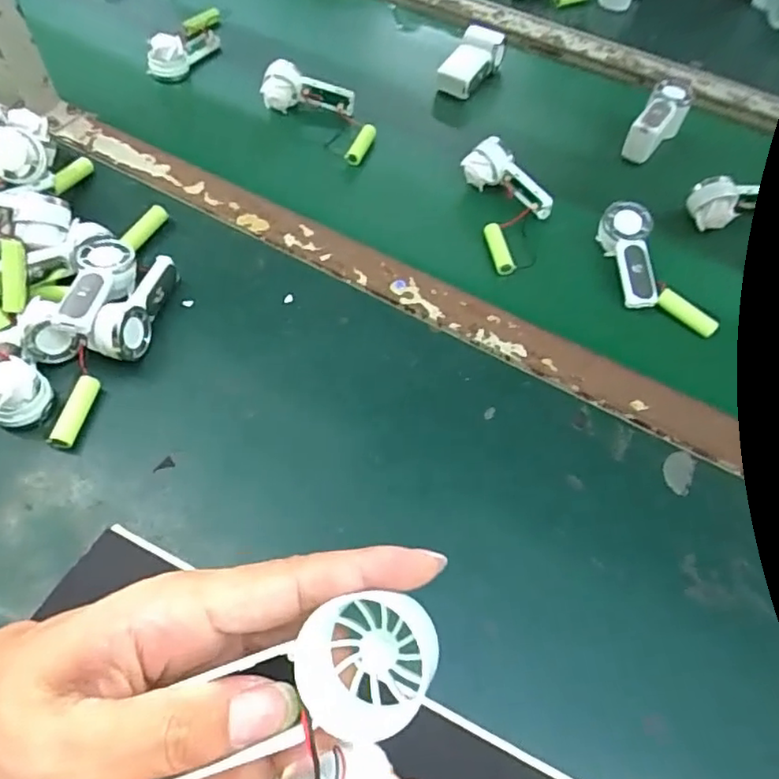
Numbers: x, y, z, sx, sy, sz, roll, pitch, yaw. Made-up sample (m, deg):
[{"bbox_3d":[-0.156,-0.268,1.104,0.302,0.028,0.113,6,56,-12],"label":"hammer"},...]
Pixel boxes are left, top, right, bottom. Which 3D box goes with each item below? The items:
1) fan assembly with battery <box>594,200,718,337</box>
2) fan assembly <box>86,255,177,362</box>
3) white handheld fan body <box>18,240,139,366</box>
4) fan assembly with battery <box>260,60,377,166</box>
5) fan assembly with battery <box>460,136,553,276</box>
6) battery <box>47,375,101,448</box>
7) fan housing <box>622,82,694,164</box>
[{"bbox_3d":[0.208,-0.091,0.504,0.044,0.034,0.127,-22,73,-17],"label":"fan assembly with battery"},{"bbox_3d":[-0.192,-0.064,0.462,0.033,0.034,0.091,9,57,2],"label":"fan assembly"},{"bbox_3d":[-0.223,-0.067,0.456,0.052,0.045,0.104,12,57,4],"label":"white handheld fan body"},{"bbox_3d":[-0.068,-0.283,0.614,0.138,0.040,0.064,33,61,16],"label":"fan assembly with battery"},{"bbox_3d":[0.108,-0.160,0.545,0.064,0.030,0.134,-6,71,-7],"label":"fan assembly with battery"},{"bbox_3d":[-0.213,0.014,0.417,0.013,0.012,0.051,11,57,3],"label":"battery"},{"bbox_3d":[0.258,-0.262,0.596,0.039,0.037,0.086,35,78,18],"label":"fan housing"}]

